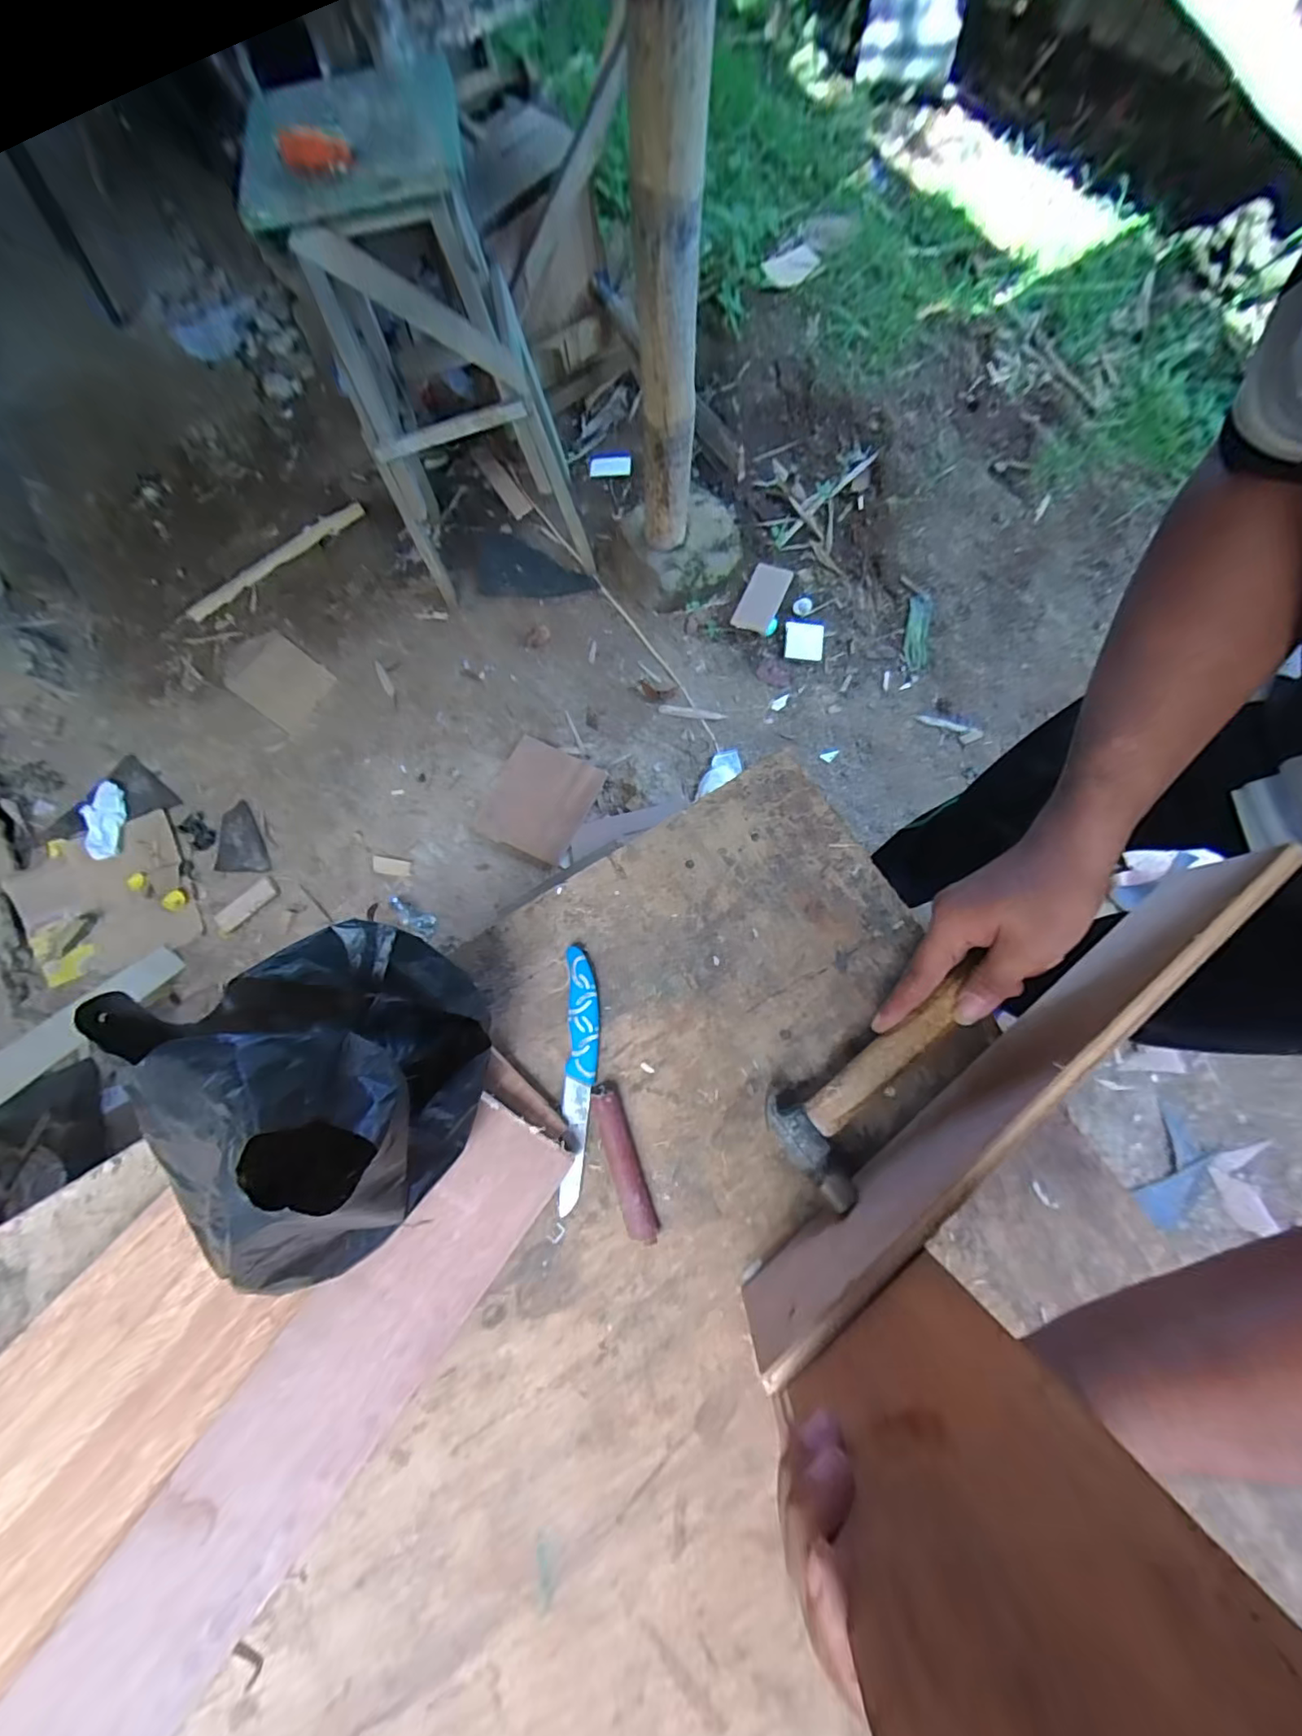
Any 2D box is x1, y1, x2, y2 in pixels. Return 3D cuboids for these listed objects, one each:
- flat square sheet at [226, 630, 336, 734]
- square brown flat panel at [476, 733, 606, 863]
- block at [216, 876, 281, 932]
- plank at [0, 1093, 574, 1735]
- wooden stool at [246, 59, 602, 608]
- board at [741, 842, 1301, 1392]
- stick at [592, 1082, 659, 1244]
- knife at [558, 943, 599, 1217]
[{"bbox_3d":[-0.903,-0.458,1.389,0.254,0.008,0.176,35,85,16],"label":"flat square sheet"},{"bbox_3d":[-0.252,-0.162,1.308,0.219,0.015,0.247,23,81,8],"label":"square brown flat panel"},{"bbox_3d":[-0.908,0.081,1.281,0.152,0.013,0.052,-37,79,-3],"label":"block"},{"bbox_3d":[-0.220,0.349,0.351,0.093,0.010,0.442,35,80,2],"label":"plank"},{"bbox_3d":[-0.400,-0.960,1.101,0.371,0.662,0.502,-16,78,1],"label":"wooden stool"},{"bbox_3d":[0.229,0.138,0.367,0.432,0.101,0.016,-39,79,-8],"label":"board"},{"bbox_3d":[-0.020,0.207,0.404,0.021,0.016,0.104,-19,77,-4],"label":"stick"},{"bbox_3d":[-0.052,0.152,0.423,0.025,0.012,0.183,0,76,1],"label":"knife"}]

